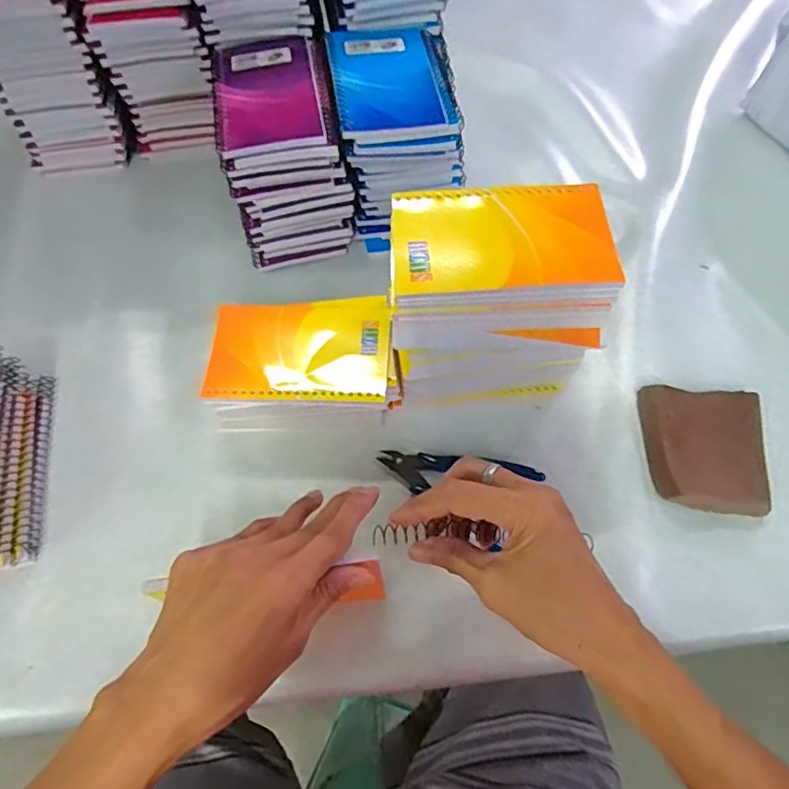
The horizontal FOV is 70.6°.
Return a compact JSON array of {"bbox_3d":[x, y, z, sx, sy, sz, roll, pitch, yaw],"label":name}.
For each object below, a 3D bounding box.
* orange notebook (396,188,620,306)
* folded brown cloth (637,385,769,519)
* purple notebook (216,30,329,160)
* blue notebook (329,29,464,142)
[{"bbox_3d":[0.064,-0.092,0.338,0.128,0.012,0.081,-3,63,1],"label":"orange notebook"},{"bbox_3d":[0.226,0.040,0.400,0.085,0.025,0.092,4,63,4],"label":"folded brown cloth"},{"bbox_3d":[-0.105,-0.248,0.456,0.082,0.008,0.137,-10,63,-3],"label":"purple notebook"},{"bbox_3d":[0.002,-0.263,0.463,0.101,0.016,0.140,-6,63,-5],"label":"blue notebook"}]

